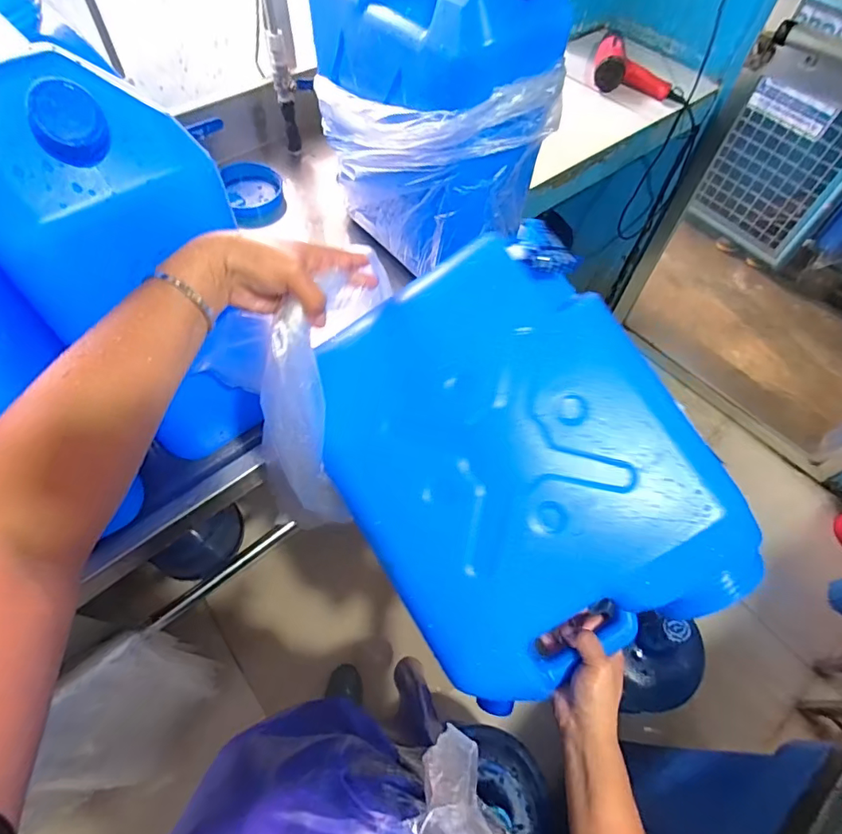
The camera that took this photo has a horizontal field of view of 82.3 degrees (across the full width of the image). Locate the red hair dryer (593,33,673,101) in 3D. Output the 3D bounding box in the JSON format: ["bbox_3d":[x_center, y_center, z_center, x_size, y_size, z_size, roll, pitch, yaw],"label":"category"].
[{"bbox_3d":[0.527,-0.867,1.190,0.191,0.067,0.140,11,59,4],"label":"red hair dryer"}]

